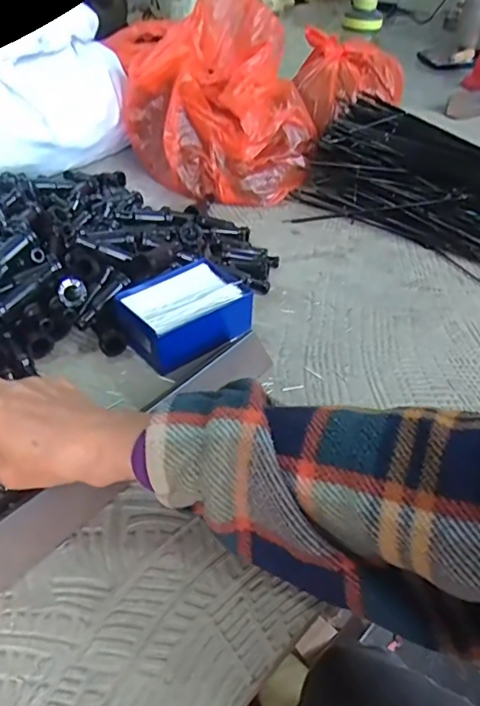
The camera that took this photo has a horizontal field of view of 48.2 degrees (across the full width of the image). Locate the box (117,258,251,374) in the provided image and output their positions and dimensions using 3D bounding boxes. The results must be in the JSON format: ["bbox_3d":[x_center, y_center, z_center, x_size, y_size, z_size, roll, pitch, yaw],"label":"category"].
[{"bbox_3d":[-0.053,-0.038,0.506,0.112,0.048,0.082,-28,49,-30],"label":"box"}]

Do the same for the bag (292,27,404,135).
[{"bbox_3d":[0.174,-0.433,0.854,0.168,0.082,0.175,11,43,8],"label":"bag"}]

